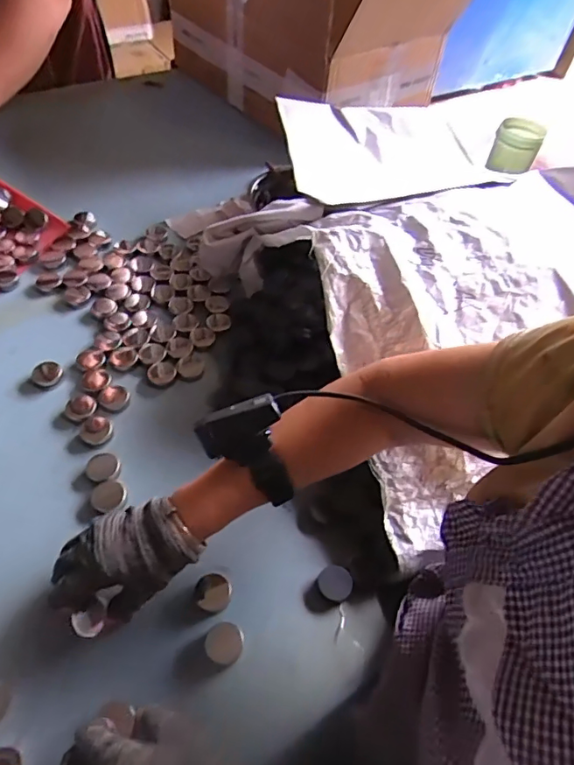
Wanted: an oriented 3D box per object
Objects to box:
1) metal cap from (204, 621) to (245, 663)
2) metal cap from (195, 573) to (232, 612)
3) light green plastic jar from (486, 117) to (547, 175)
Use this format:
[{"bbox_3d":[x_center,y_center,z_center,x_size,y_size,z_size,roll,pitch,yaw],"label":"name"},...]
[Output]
[{"bbox_3d":[-0.056,0.236,0.472,0.033,0.004,0.032,3,51,-3],"label":"metal cap"},{"bbox_3d":[-0.070,0.199,0.494,0.033,0.004,0.033,3,51,-3],"label":"metal cap"},{"bbox_3d":[0.419,-0.434,0.953,0.077,0.075,0.085,19,52,10],"label":"light green plastic jar"}]

